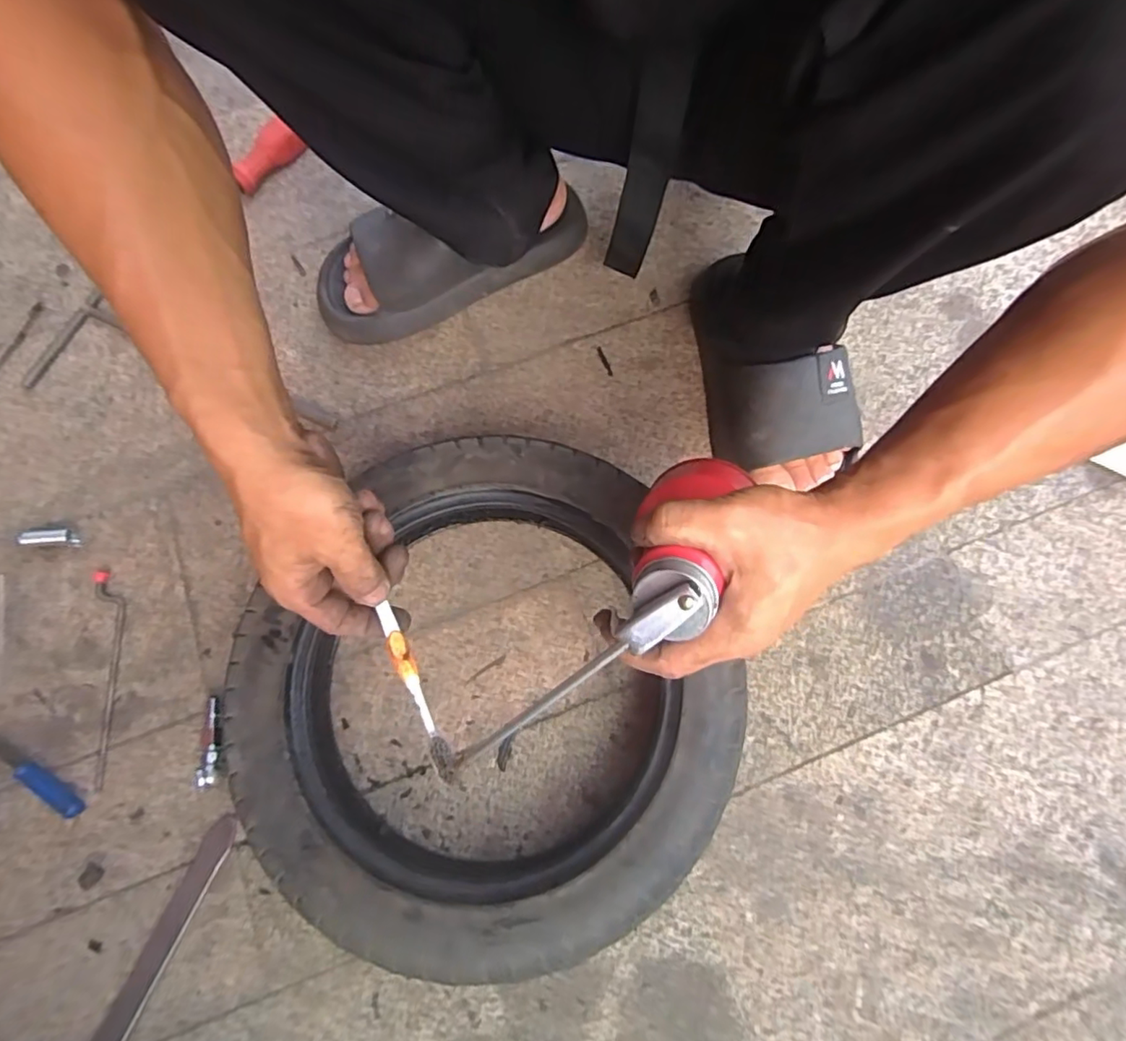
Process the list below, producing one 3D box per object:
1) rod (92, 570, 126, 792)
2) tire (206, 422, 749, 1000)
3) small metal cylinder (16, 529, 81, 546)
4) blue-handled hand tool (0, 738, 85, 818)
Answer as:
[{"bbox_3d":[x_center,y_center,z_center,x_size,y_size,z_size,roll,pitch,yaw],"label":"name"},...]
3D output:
[{"bbox_3d":[-0.363,0.122,0.468,0.024,0.004,0.171,-13,74,-3],"label":"rod"},{"bbox_3d":[-0.050,0.116,0.433,0.337,0.068,0.345,0,74,1],"label":"tire"},{"bbox_3d":[-0.438,0.014,0.498,0.048,0.016,0.013,0,74,0],"label":"small metal cylinder"},{"bbox_3d":[-0.407,0.193,0.445,0.102,0.015,0.017,28,76,8],"label":"blue-handled hand tool"}]

